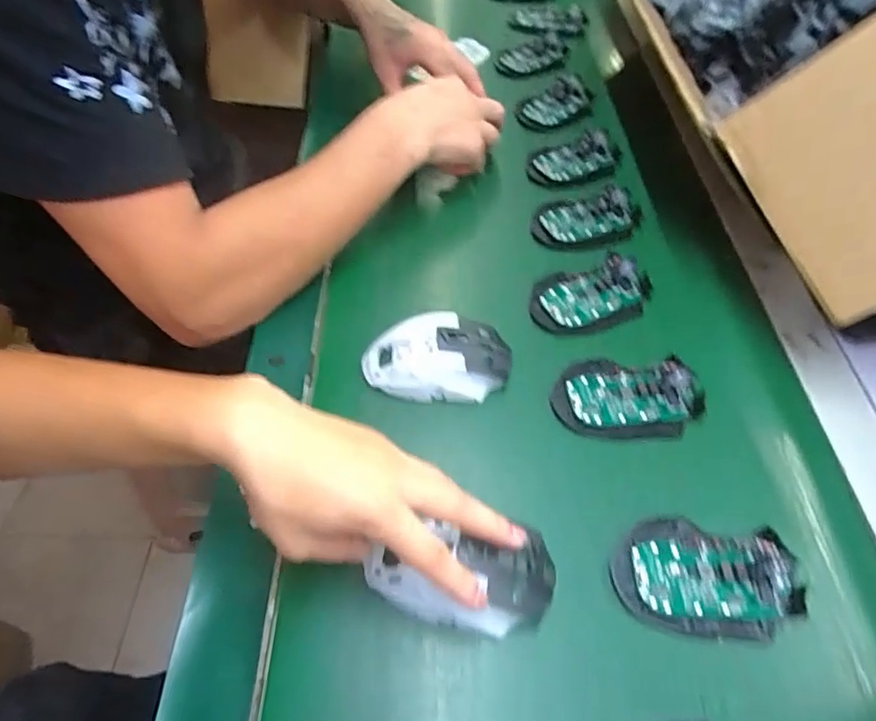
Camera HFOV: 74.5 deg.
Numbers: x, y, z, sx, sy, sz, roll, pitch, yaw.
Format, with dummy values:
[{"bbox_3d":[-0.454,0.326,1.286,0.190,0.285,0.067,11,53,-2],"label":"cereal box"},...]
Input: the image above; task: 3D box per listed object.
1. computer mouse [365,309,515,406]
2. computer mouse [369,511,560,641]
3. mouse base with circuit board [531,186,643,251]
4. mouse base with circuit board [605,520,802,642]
[{"bbox_3d":[0.000,-0.003,0.457,0.116,0.036,0.065,2,53,1],"label":"computer mouse"},{"bbox_3d":[0.013,0.130,0.348,0.113,0.041,0.060,-2,53,2],"label":"computer mouse"},{"bbox_3d":[0.153,-0.143,0.583,0.115,0.017,0.072,-9,53,-7],"label":"mouse base with circuit board"},{"bbox_3d":[0.172,0.136,0.364,0.114,0.020,0.070,5,53,3],"label":"mouse base with circuit board"}]

